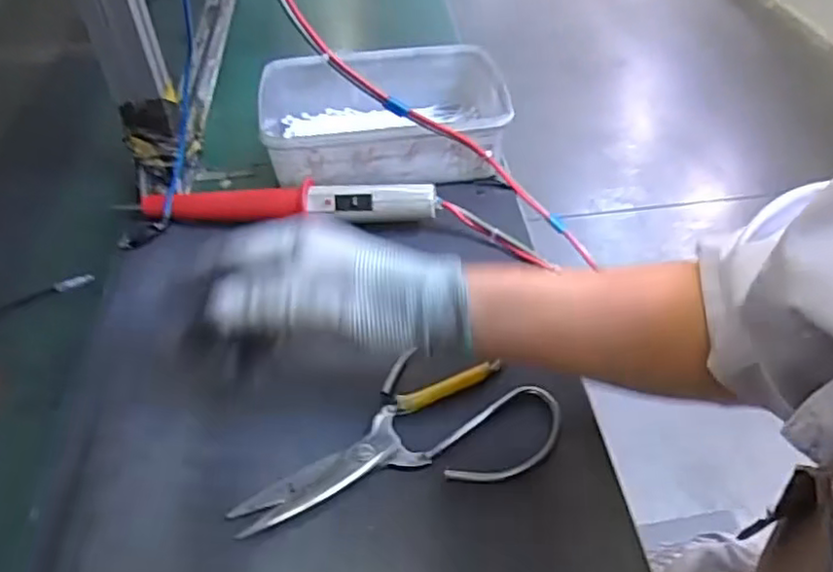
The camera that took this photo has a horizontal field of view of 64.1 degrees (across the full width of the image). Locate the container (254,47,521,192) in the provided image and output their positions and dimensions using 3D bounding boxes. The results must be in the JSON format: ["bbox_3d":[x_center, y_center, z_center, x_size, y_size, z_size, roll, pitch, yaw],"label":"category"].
[{"bbox_3d":[-0.031,-0.155,0.626,0.224,0.068,0.164,-5,45,-2],"label":"container"}]

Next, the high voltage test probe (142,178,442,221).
[{"bbox_3d":[-0.110,-0.070,0.552,0.248,0.031,0.029,3,45,6],"label":"high voltage test probe"}]

